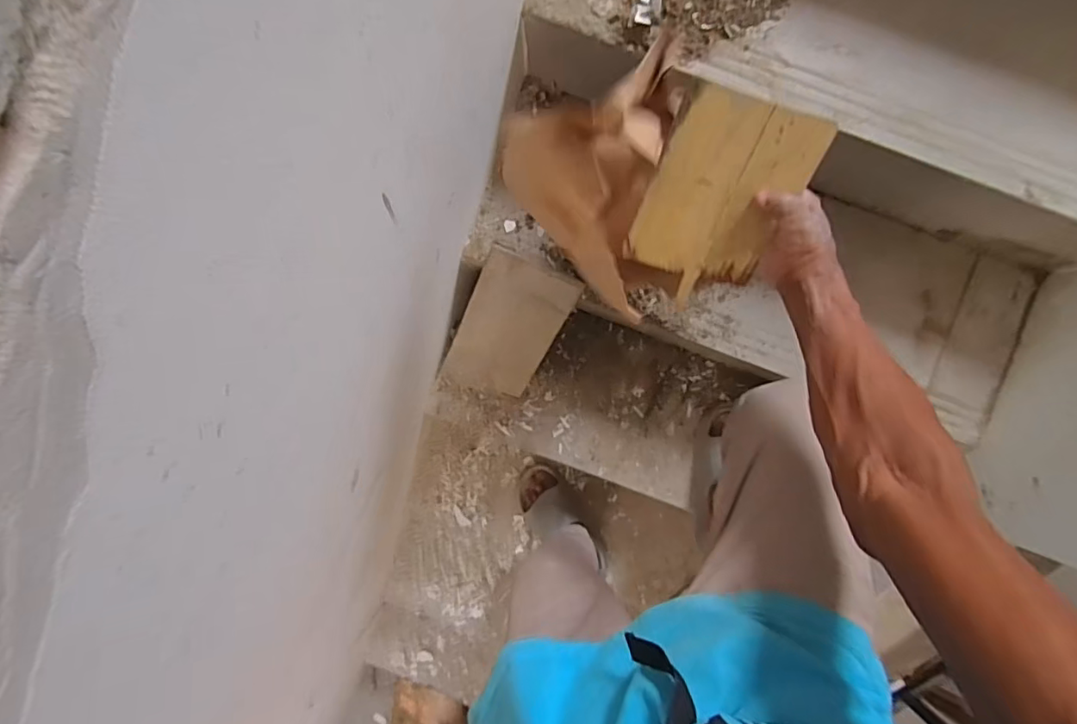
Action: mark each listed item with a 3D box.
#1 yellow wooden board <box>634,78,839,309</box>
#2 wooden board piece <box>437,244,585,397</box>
[{"bbox_3d":[0.180,-0.158,0.547,0.138,0.008,0.194,15,123,-8],"label":"yellow wooden board"},{"bbox_3d":[-0.052,-0.049,0.909,0.148,0.023,0.300,23,130,-7],"label":"wooden board piece"}]

